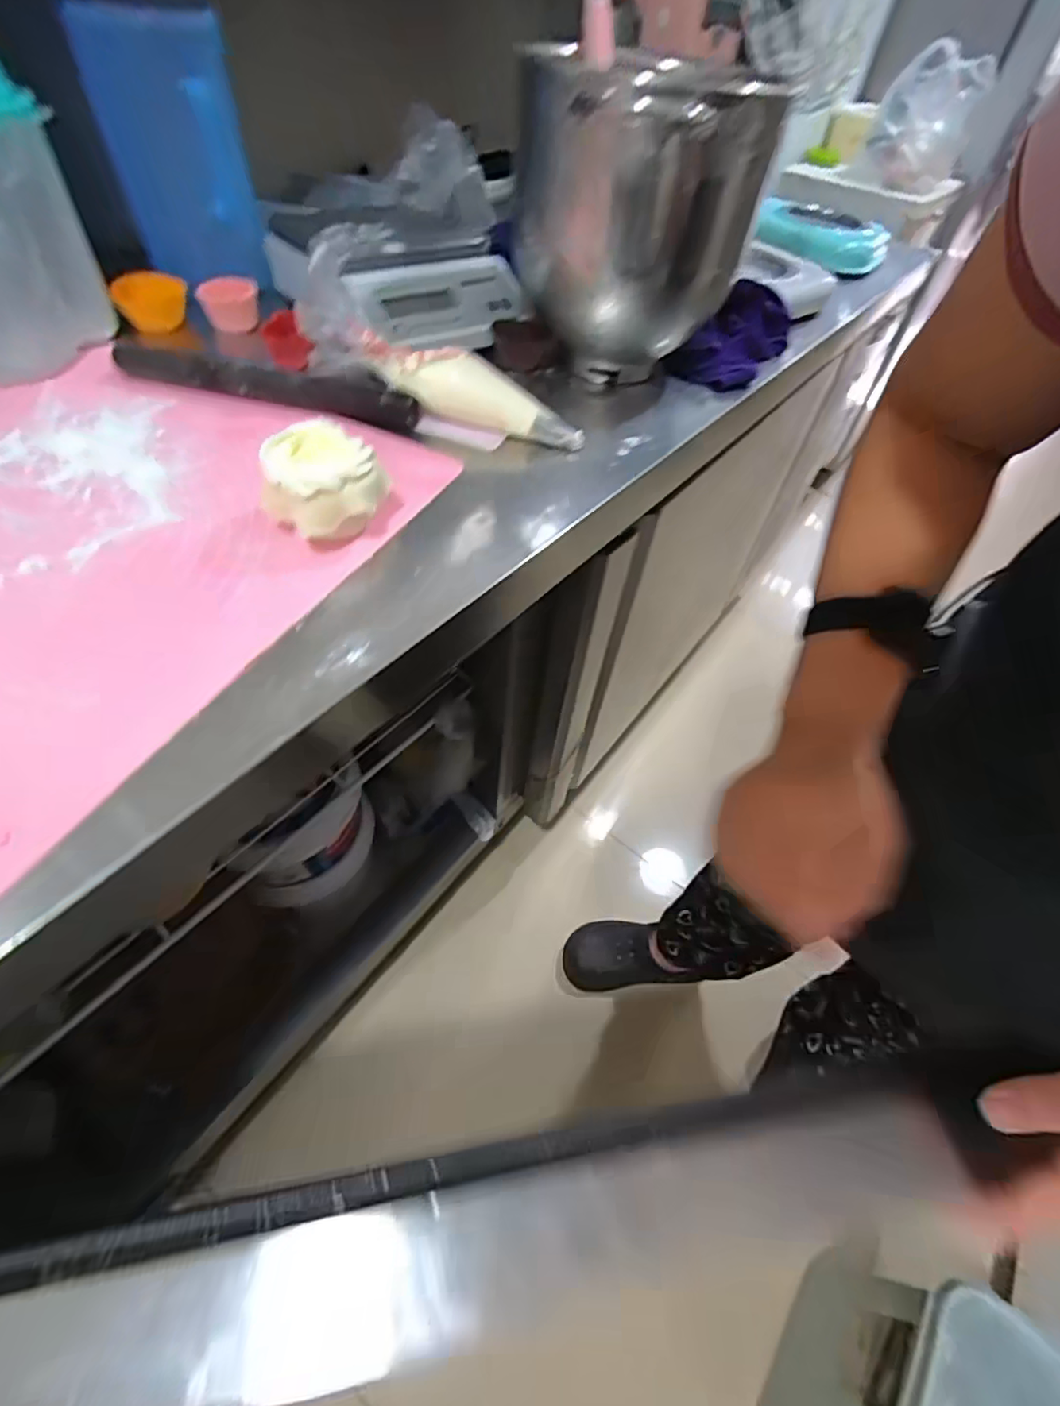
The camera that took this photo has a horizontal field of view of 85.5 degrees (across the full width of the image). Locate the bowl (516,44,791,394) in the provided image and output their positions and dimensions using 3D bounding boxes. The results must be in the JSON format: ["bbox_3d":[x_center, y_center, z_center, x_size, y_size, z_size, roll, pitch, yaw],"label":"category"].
[{"bbox_3d":[0.090,-0.418,0.519,0.175,0.209,0.223,-9,54,-12],"label":"bowl"}]

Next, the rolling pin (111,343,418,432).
[{"bbox_3d":[-0.227,-0.285,0.498,0.274,0.033,0.039,13,52,4],"label":"rolling pin"}]

